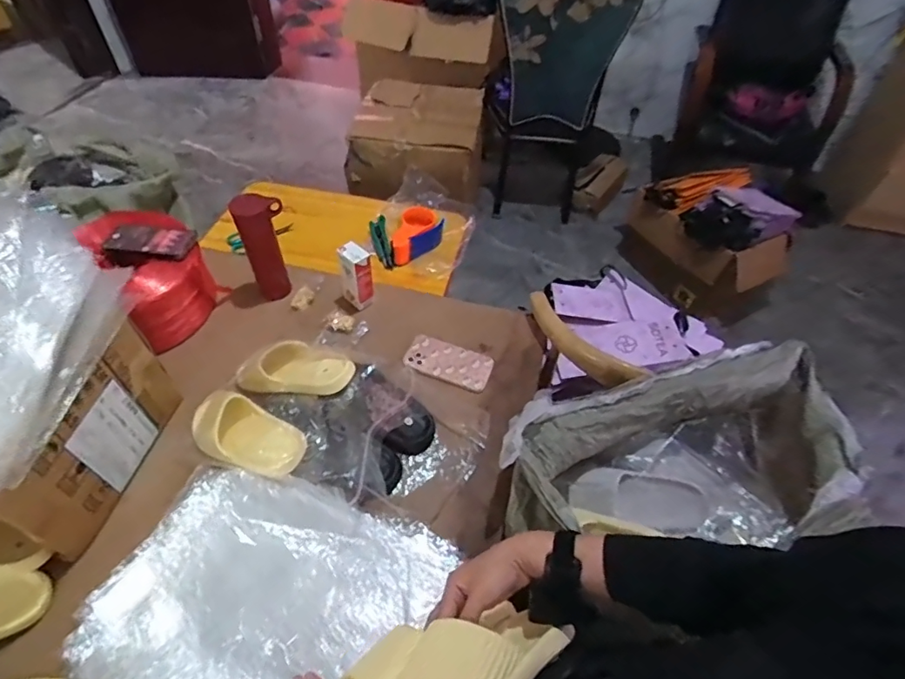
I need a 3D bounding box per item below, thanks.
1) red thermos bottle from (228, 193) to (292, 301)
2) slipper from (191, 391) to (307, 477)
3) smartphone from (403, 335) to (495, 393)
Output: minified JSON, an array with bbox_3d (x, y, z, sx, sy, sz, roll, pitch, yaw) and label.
[{"bbox_3d":[-0.363,-0.176,0.998,0.085,0.219,0.064,-33,59,-26],"label":"red thermos bottle"},{"bbox_3d":[-0.321,0.146,0.788,0.240,0.056,0.091,14,49,31],"label":"slipper"},{"bbox_3d":[-0.006,0.042,0.955,0.166,0.012,0.080,19,52,12],"label":"smartphone"}]

